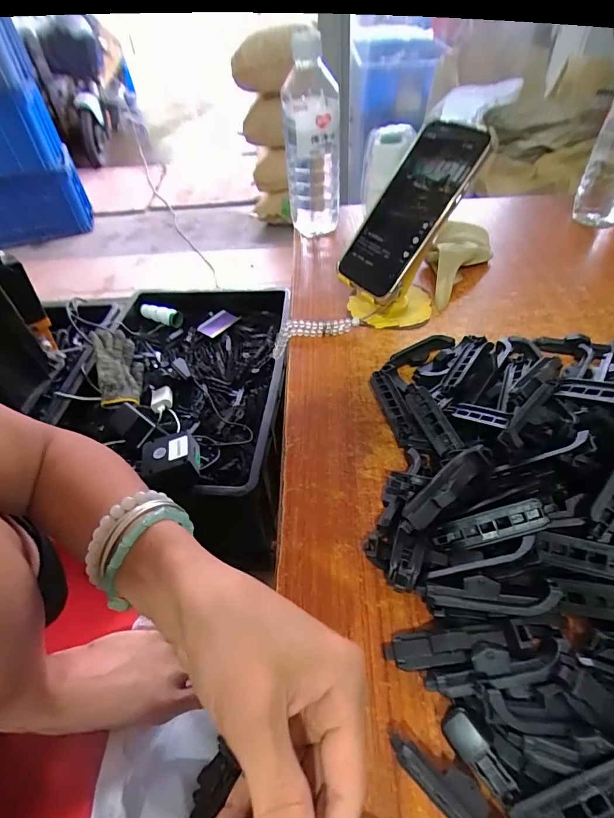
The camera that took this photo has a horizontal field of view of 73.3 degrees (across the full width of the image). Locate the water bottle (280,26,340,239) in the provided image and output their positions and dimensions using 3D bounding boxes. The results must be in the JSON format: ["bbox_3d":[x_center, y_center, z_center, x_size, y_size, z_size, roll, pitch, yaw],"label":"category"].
[{"bbox_3d":[0.007,-0.342,0.541,0.071,0.215,0.080,-3,23,0],"label":"water bottle"}]

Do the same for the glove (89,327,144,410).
[{"bbox_3d":[-0.404,-0.103,0.879,0.083,0.077,0.233,-19,49,-12],"label":"glove"}]

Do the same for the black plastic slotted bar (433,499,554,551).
[{"bbox_3d":[0.113,0.072,0.252,0.070,0.011,0.016,-21,44,15],"label":"black plastic slotted bar"}]

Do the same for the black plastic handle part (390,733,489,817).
[{"bbox_3d":[0.071,0.178,0.184,0.074,0.018,0.017,34,57,30],"label":"black plastic handle part"}]

